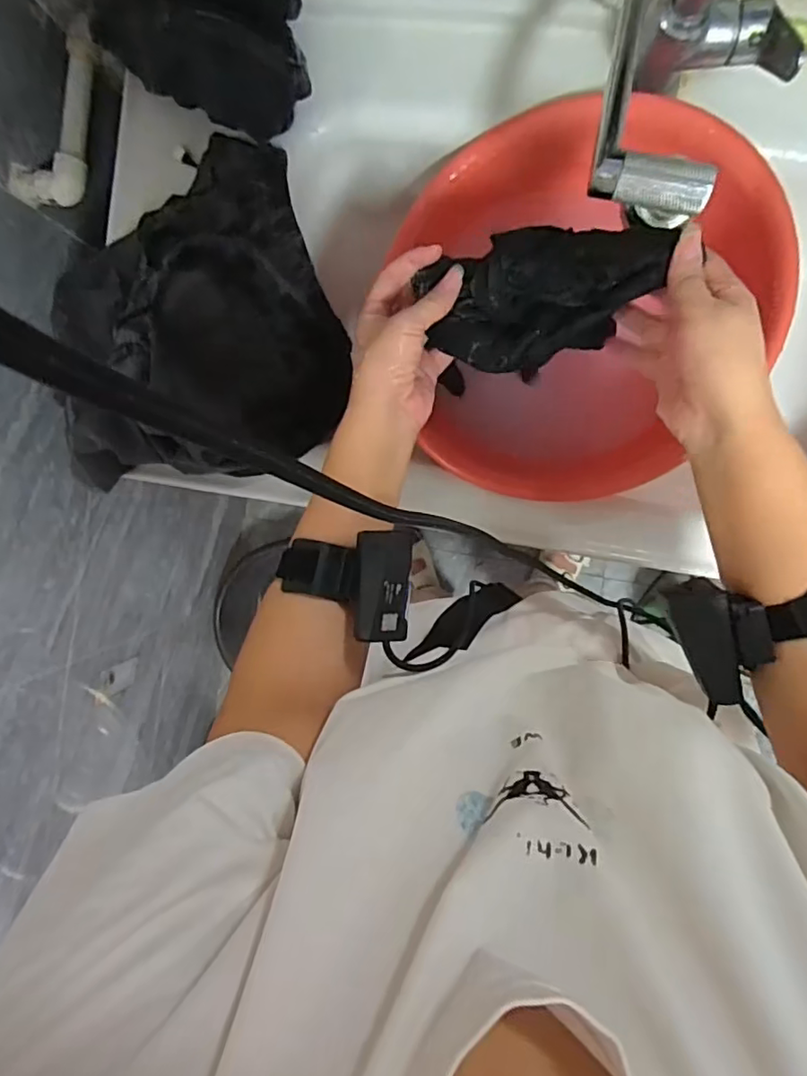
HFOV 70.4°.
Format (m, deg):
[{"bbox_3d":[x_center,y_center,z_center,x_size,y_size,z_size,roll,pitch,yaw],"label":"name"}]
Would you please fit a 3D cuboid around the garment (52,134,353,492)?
[{"bbox_3d":[-0.221,-0.217,0.587,0.286,0.114,0.313,-13,92,7],"label":"garment"}]

